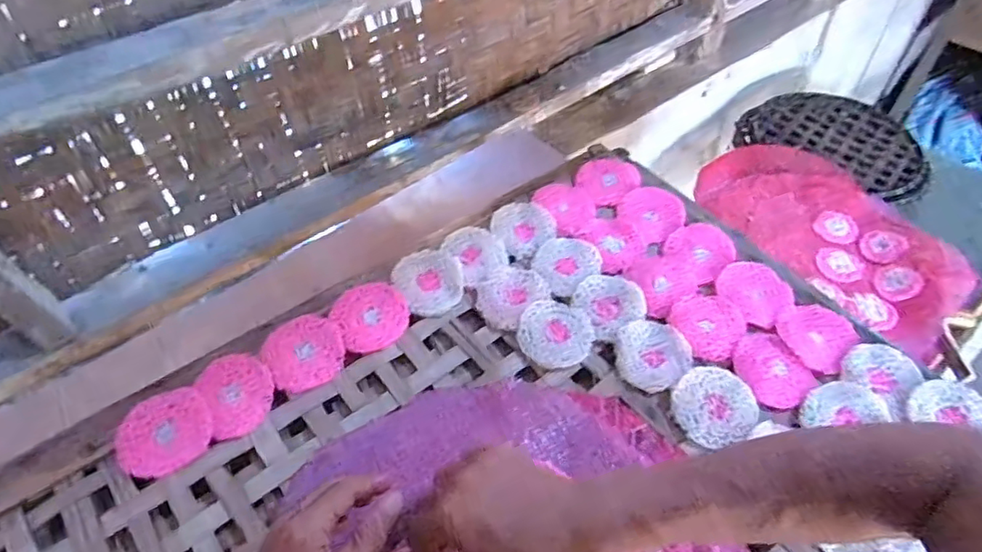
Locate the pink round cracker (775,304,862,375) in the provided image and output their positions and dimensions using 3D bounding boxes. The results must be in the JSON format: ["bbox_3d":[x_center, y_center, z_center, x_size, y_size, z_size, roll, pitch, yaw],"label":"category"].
[{"bbox_3d":[0.336,0.058,0.591,0.071,0.009,0.072,0,51,0],"label":"pink round cracker"}]

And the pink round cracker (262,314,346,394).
[{"bbox_3d":[-0.186,0.077,0.577,0.074,0.007,0.073,5,63,-10],"label":"pink round cracker"}]

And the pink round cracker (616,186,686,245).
[{"bbox_3d":[0.197,-0.078,0.697,0.080,0.004,0.079,0,51,0],"label":"pink round cracker"}]

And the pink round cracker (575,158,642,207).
[{"bbox_3d":[0.149,-0.125,0.734,0.076,0.008,0.072,0,51,0],"label":"pink round cracker"}]

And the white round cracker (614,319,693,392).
[{"bbox_3d":[0.161,0.079,0.582,0.074,0.015,0.072,0,51,0],"label":"white round cracker"}]

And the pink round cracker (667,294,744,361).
[{"bbox_3d":[0.225,0.049,0.599,0.069,0.009,0.075,0,51,0],"label":"pink round cracker"}]

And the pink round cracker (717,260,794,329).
[{"bbox_3d":[0.287,0.014,0.624,0.069,0.009,0.077,-27,56,-20],"label":"pink round cracker"}]

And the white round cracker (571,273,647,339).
[{"bbox_3d":[0.127,0.027,0.620,0.070,0.008,0.072,0,51,0],"label":"white round cracker"}]

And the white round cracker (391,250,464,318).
[{"bbox_3d":[-0.065,0.004,0.631,0.073,0.007,0.082,-28,56,-20],"label":"white round cracker"}]

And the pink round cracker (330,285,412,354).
[{"bbox_3d":[-0.125,0.041,0.604,0.074,0.005,0.073,4,65,-8],"label":"pink round cracker"}]

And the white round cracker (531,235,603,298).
[{"bbox_3d":[0.086,-0.017,0.655,0.082,0.004,0.070,-34,59,-24],"label":"white round cracker"}]

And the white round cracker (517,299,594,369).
[{"bbox_3d":[0.067,0.059,0.600,0.076,0.013,0.072,0,51,0],"label":"white round cracker"}]

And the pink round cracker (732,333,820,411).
[{"bbox_3d":[0.279,0.092,0.571,0.063,0.008,0.076,-25,55,-19],"label":"pink round cracker"}]

